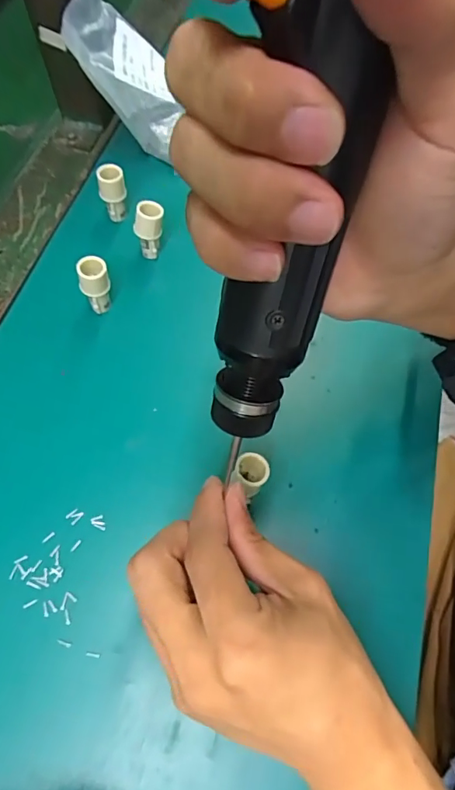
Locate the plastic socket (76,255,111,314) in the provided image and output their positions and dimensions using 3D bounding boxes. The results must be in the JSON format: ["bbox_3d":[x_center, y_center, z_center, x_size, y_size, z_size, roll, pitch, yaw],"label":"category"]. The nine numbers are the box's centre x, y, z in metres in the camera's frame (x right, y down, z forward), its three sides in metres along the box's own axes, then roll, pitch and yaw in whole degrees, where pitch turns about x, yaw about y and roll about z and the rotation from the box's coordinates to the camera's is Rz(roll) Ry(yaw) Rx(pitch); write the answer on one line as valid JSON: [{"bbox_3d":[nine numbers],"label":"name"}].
[{"bbox_3d":[-0.089,-0.073,0.334,0.020,0.044,0.016,-17,66,-9],"label":"plastic socket"}]

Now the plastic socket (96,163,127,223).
[{"bbox_3d":[-0.087,-0.154,0.375,0.020,0.041,0.015,-13,65,-7],"label":"plastic socket"}]

